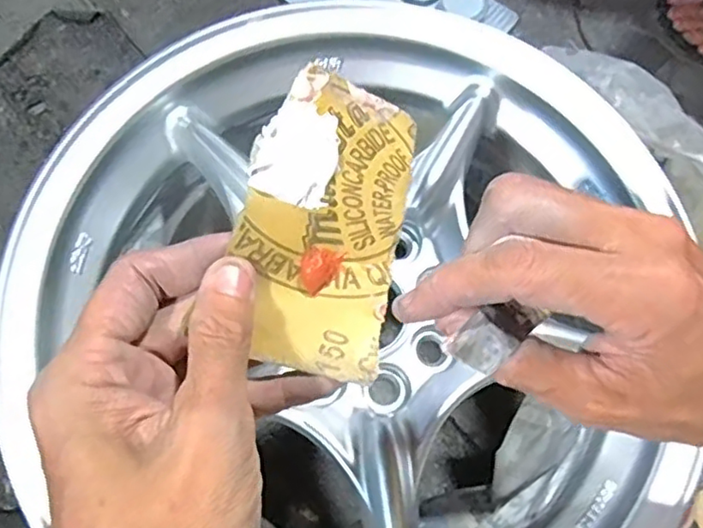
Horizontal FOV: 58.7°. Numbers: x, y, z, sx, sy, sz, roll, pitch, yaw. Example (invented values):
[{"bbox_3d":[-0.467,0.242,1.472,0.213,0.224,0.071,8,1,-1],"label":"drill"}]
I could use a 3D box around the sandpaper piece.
[{"bbox_3d":[-0.010,-0.017,0.238,0.063,0.015,0.111,17,81,-26],"label":"sandpaper piece"}]

